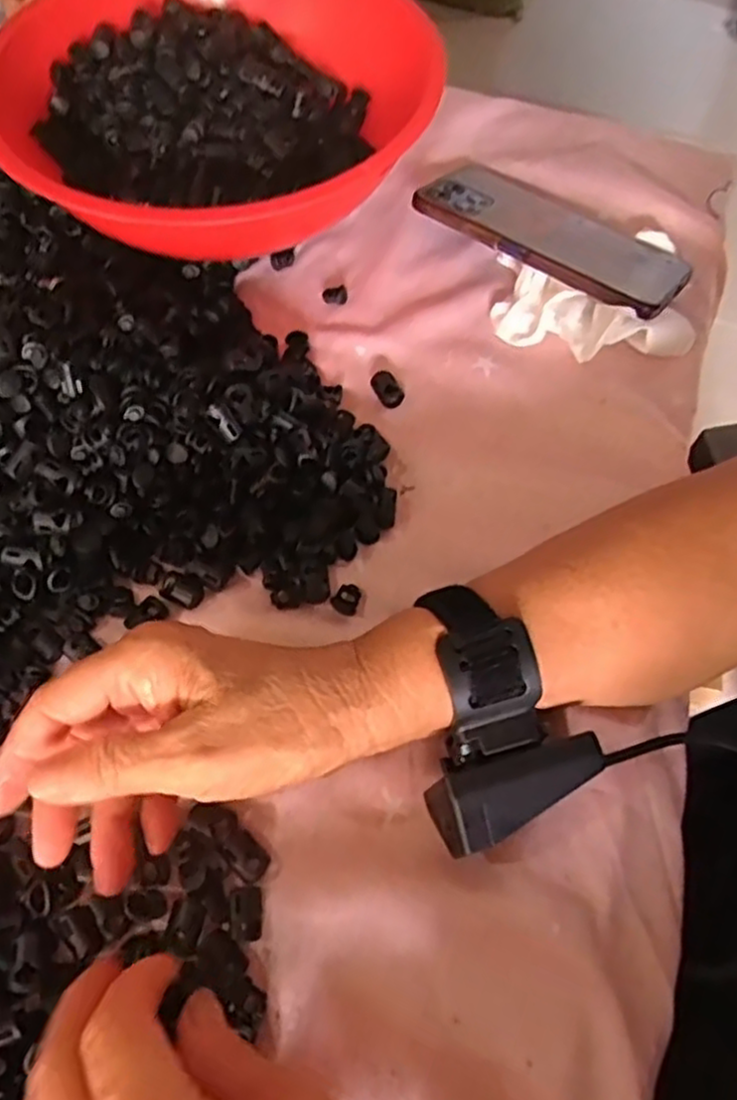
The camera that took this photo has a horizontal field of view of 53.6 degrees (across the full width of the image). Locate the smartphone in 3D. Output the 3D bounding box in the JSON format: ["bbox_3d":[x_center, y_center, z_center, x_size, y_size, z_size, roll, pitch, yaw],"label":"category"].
[{"bbox_3d":[0.112,-0.196,0.449,0.168,0.012,0.084,35,53,16],"label":"smartphone"}]

